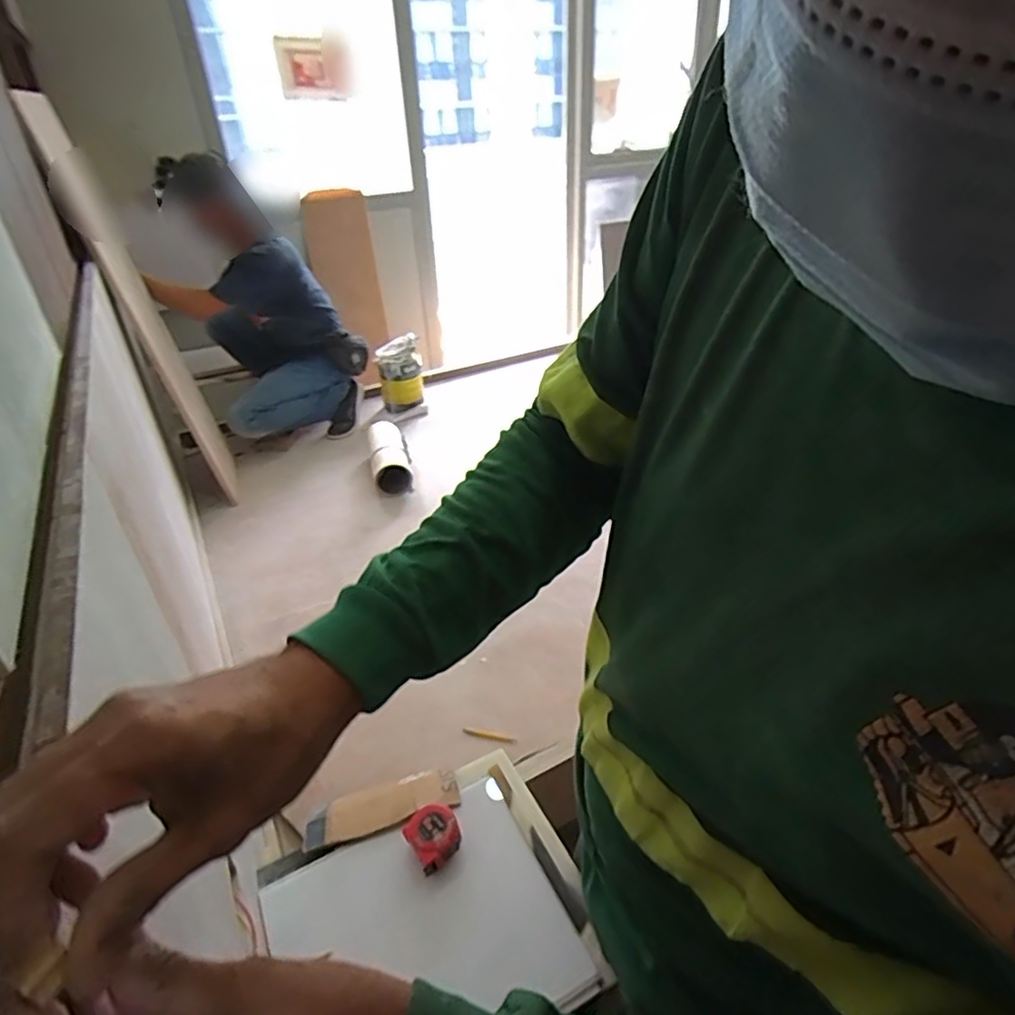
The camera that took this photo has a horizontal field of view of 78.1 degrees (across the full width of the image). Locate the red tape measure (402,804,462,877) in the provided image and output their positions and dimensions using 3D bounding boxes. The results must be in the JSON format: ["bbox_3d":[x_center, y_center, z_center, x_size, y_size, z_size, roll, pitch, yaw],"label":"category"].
[{"bbox_3d":[-0.093,0.414,0.790,0.062,0.035,0.068,-23,39,-28],"label":"red tape measure"}]

